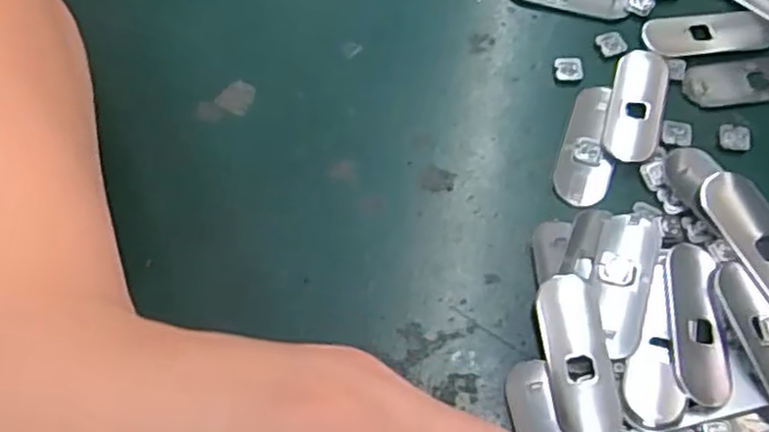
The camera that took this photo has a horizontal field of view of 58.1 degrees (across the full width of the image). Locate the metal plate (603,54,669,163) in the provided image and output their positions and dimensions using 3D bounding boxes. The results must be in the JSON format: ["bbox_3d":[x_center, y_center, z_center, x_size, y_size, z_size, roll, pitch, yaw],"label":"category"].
[{"bbox_3d":[0.092,-0.040,0.252,0.019,0.005,0.047,14,66,8],"label":"metal plate"}]

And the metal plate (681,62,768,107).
[{"bbox_3d":[0.136,-0.050,0.258,0.049,0.004,0.016,-4,65,-1],"label":"metal plate"}]

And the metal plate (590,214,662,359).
[{"bbox_3d":[0.076,0.019,0.221,0.019,0.004,0.049,19,66,10],"label":"metal plate"}]

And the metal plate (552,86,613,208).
[{"bbox_3d":[0.073,-0.026,0.247,0.018,0.004,0.049,15,66,8],"label":"metal plate"}]

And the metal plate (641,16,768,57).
[{"bbox_3d":[0.125,-0.069,0.264,0.051,0.004,0.020,2,65,2],"label":"metal plate"}]

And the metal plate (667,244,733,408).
[{"bbox_3d":[0.098,0.032,0.214,0.017,0.004,0.050,5,65,3],"label":"metal plate"}]

